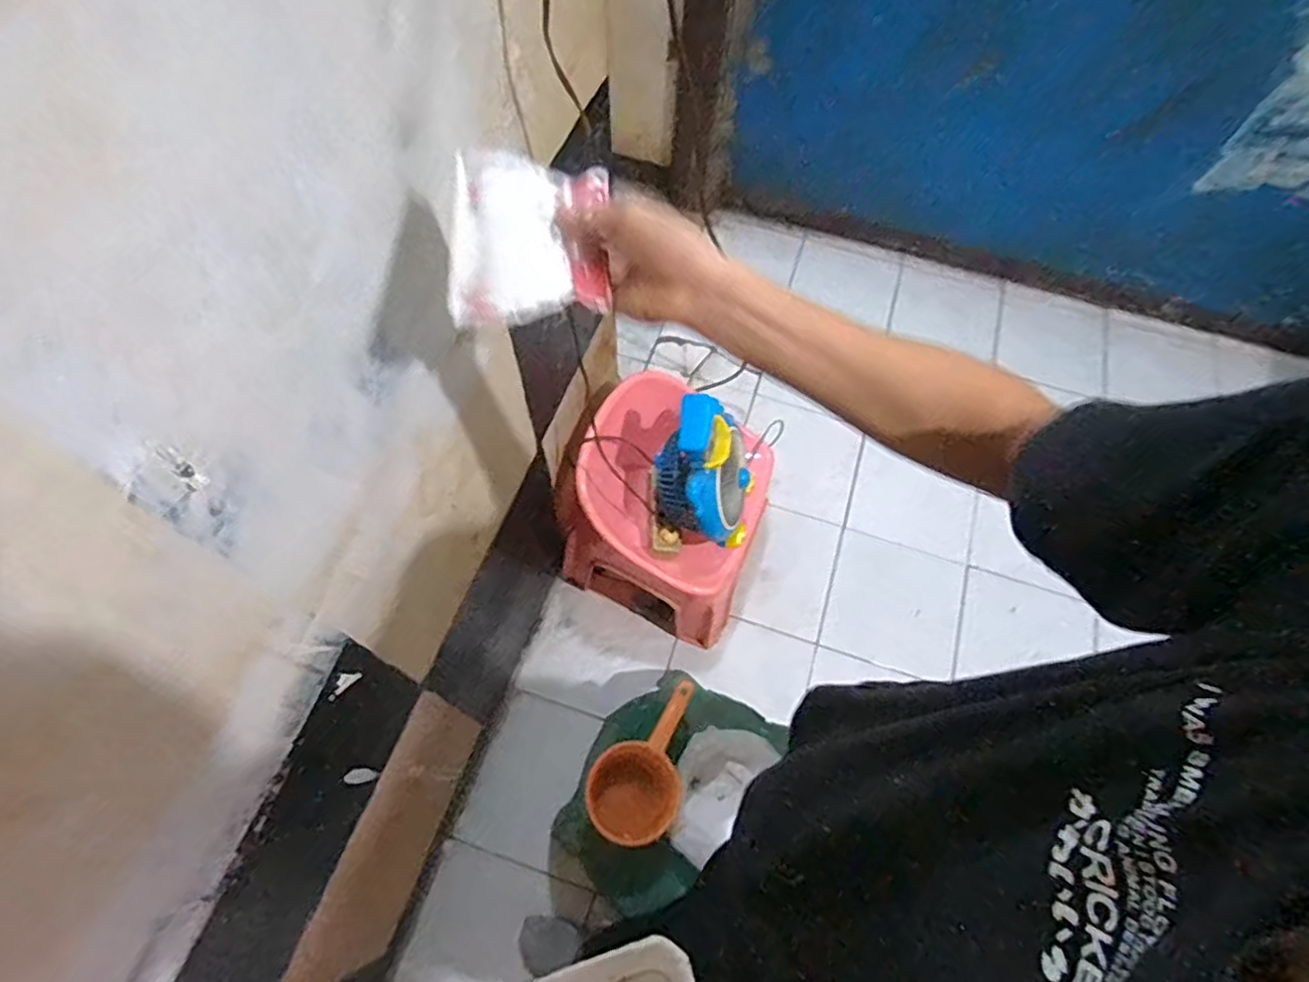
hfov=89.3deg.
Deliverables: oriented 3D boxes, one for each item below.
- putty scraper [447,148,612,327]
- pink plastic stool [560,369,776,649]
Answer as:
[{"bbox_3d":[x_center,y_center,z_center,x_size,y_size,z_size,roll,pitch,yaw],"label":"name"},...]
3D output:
[{"bbox_3d":[-0.086,-0.177,0.460,0.102,0.009,0.125,1,79,-4],"label":"putty scraper"},{"bbox_3d":[0.037,0.044,1.348,0.355,0.422,0.350,22,65,7],"label":"pink plastic stool"}]

